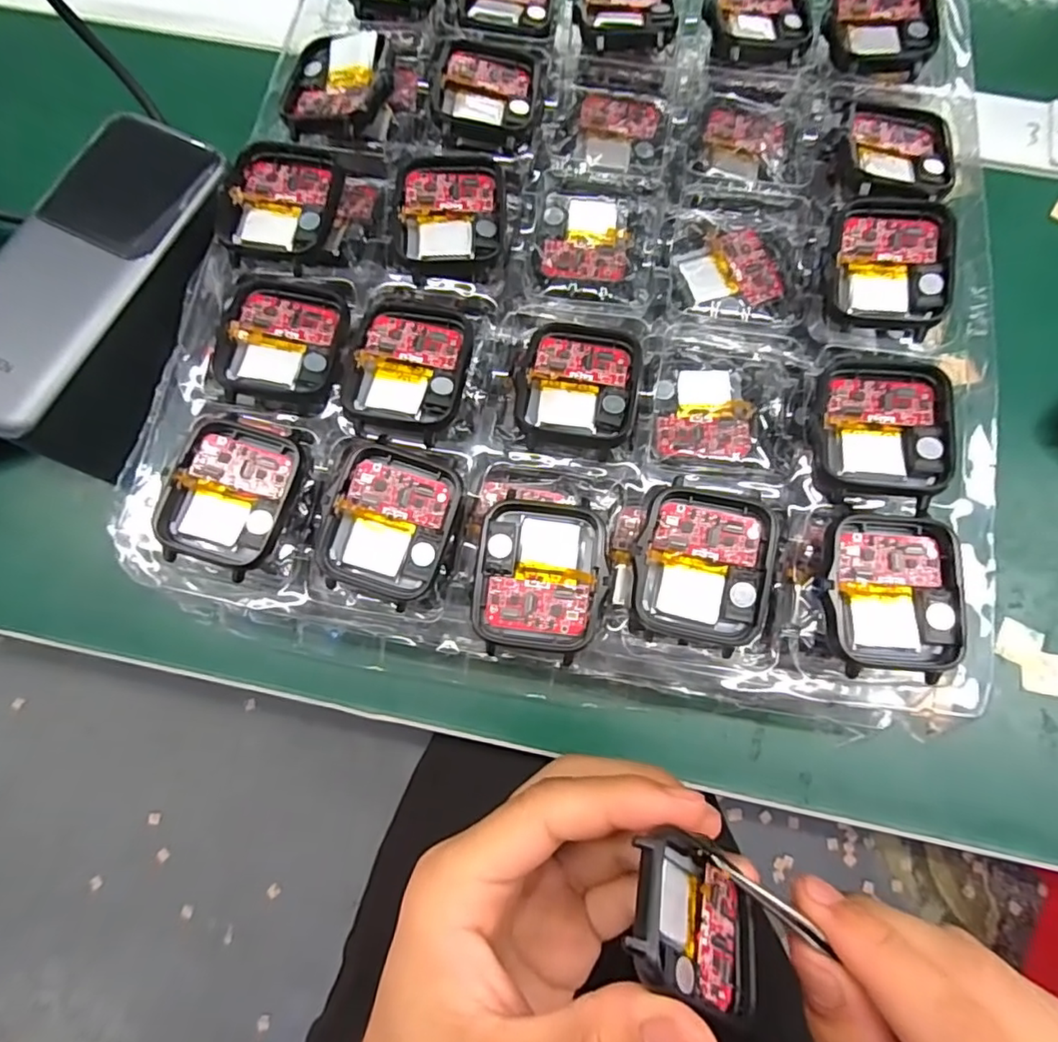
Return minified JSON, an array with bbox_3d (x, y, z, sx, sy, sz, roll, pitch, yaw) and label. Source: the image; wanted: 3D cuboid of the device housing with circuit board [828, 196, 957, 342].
[{"bbox_3d":[0.119,-0.086,0.190,0.036,0.010,0.046,11,76,3],"label":"device housing with circuit board"}]

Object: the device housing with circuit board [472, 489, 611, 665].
[{"bbox_3d":[0.004,0.016,0.170,0.037,0.006,0.044,6,77,3],"label":"device housing with circuit board"}]

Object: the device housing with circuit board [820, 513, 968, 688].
[{"bbox_3d":[0.103,0.021,0.165,0.038,0.010,0.045,6,75,2],"label":"device housing with circuit board"}]

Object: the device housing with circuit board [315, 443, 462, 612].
[{"bbox_3d":[-0.043,0.001,0.177,0.037,0.011,0.043,16,77,5],"label":"device housing with circuit board"}]

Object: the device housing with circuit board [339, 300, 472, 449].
[{"bbox_3d":[-0.037,-0.050,0.186,0.037,0.005,0.044,13,76,3],"label":"device housing with circuit board"}]

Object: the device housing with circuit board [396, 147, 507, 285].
[{"bbox_3d":[-0.027,-0.106,0.197,0.037,0.005,0.049,1,75,0],"label":"device housing with circuit board"}]

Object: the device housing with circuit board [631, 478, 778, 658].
[{"bbox_3d":[0.051,0.013,0.168,0.038,0.007,0.044,12,77,4],"label":"device housing with circuit board"}]

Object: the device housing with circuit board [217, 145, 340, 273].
[{"bbox_3d":[-0.086,-0.109,0.200,0.040,0.010,0.044,7,76,2],"label":"device housing with circuit board"}]

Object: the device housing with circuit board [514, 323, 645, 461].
[{"bbox_3d":[0.016,-0.044,0.187,0.038,0.010,0.046,9,76,3],"label":"device housing with circuit board"}]

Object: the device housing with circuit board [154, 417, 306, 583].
[{"bbox_3d":[-0.092,-0.008,0.177,0.037,0.005,0.045,15,76,4],"label":"device housing with circuit board"}]

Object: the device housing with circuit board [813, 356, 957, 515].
[{"bbox_3d":[0.107,-0.028,0.175,0.036,0.010,0.047,9,76,2],"label":"device housing with circuit board"}]

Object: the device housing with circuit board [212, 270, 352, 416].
[{"bbox_3d":[-0.081,-0.061,0.191,0.038,0.009,0.052,3,75,1],"label":"device housing with circuit board"}]

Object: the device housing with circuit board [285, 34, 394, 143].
[{"bbox_3d":[-0.069,-0.161,0.212,0.039,0.007,0.045,10,76,3],"label":"device housing with circuit board"}]

